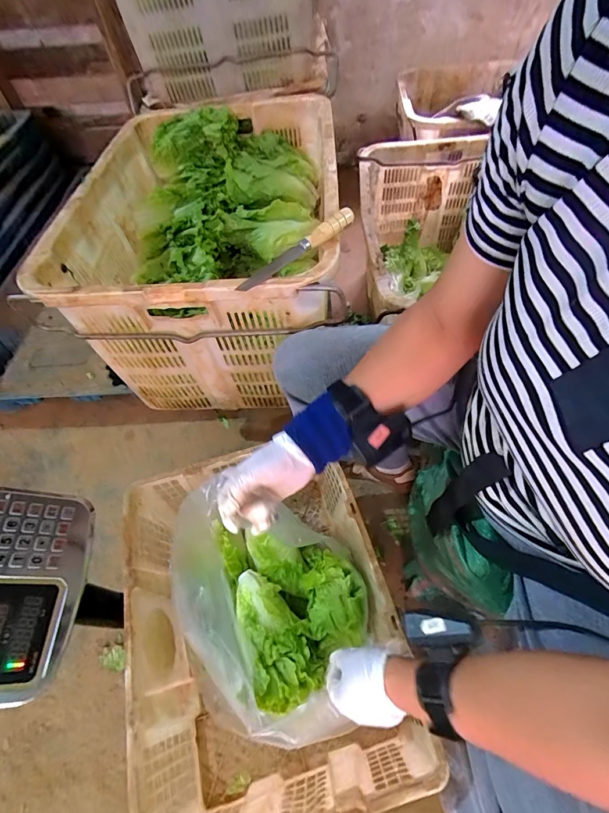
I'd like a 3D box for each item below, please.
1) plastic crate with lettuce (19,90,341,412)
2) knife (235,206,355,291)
[{"bbox_3d":[-0.163,-0.350,0.818,0.458,0.328,0.702,0,57,5],"label":"plastic crate with lettuce"},{"bbox_3d":[-0.008,-0.220,0.513,0.203,0.030,0.019,-36,60,-18],"label":"knife"}]

